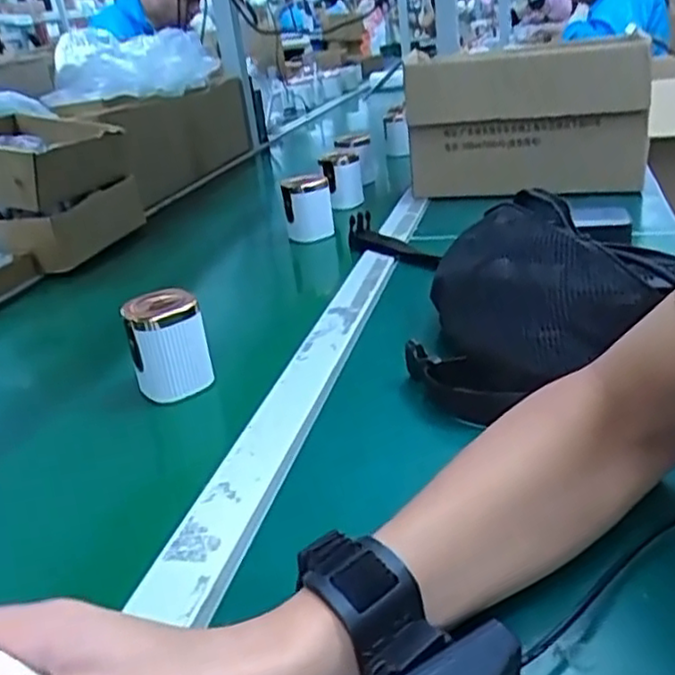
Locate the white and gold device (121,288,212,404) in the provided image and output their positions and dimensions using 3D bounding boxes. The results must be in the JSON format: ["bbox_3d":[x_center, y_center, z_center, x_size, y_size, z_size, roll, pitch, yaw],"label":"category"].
[{"bbox_3d":[-0.134,0.005,0.554,0.058,0.074,0.047,-15,26,-18],"label":"white and gold device"}]

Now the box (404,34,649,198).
[{"bbox_3d":[0.251,-0.295,0.947,0.298,0.175,0.093,2,26,17],"label":"box"}]

